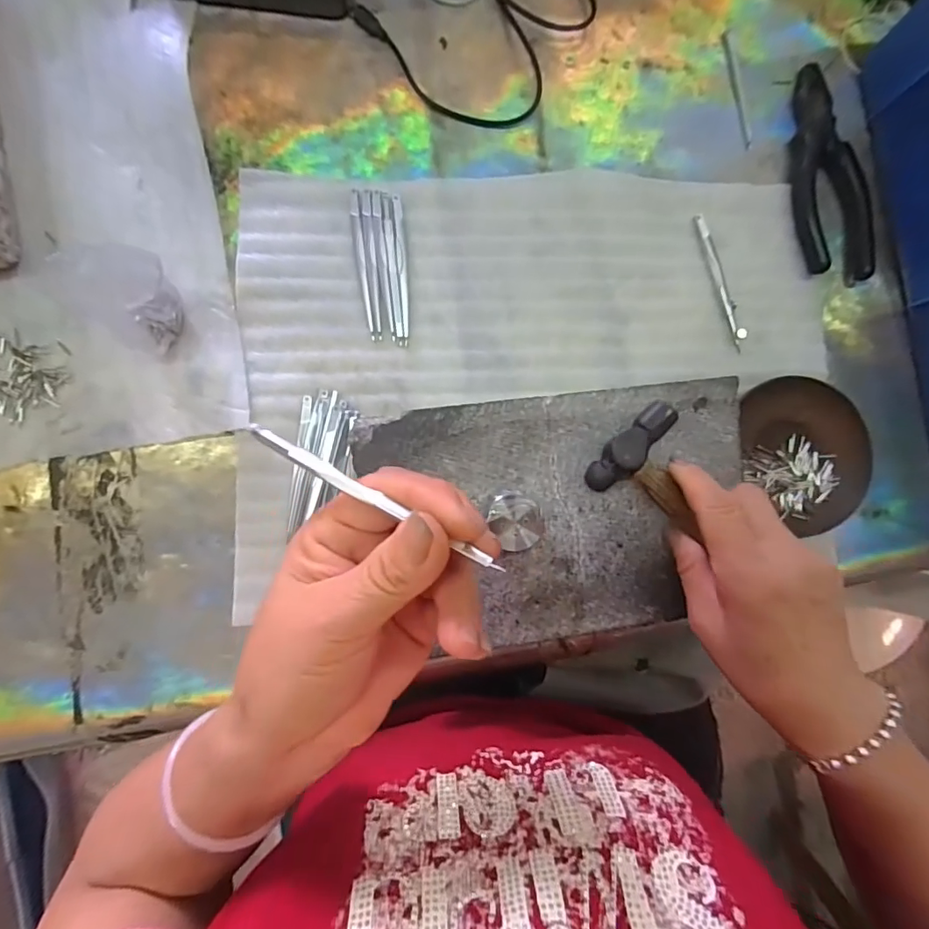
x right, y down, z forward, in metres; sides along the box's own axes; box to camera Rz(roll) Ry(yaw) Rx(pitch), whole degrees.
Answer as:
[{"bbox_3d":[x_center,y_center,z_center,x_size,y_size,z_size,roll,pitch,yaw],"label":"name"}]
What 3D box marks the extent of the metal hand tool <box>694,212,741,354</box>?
[{"bbox_3d":[0.196,-0.139,0.374,0.010,0.004,0.106,-17,90,-5],"label":"metal hand tool"}]

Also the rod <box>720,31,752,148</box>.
[{"bbox_3d":[0.213,-0.292,0.383,0.007,0.004,0.092,-11,89,-5],"label":"rod"}]

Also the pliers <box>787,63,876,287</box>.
[{"bbox_3d":[0.275,-0.222,0.376,0.047,0.017,0.167,-11,89,-5],"label":"pliers"}]

